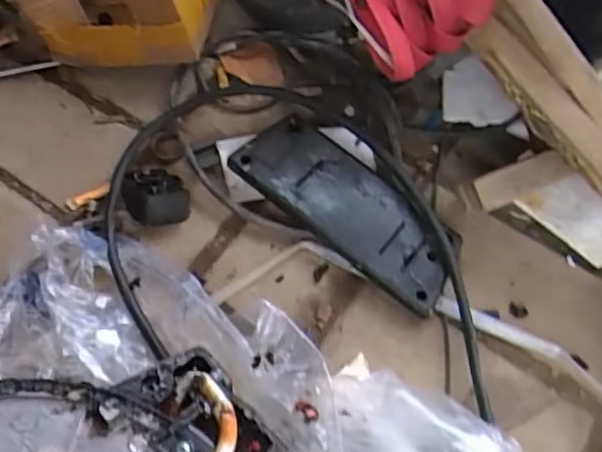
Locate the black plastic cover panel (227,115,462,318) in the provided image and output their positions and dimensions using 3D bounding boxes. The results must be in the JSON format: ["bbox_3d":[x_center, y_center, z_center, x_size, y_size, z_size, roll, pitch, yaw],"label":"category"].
[{"bbox_3d":[0.038,-0.014,0.468,0.179,0.032,0.069,36,66,14],"label":"black plastic cover panel"}]

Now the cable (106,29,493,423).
[{"bbox_3d":[0.004,-0.040,0.475,0.271,0.040,0.291,6,63,0],"label":"cable"}]

